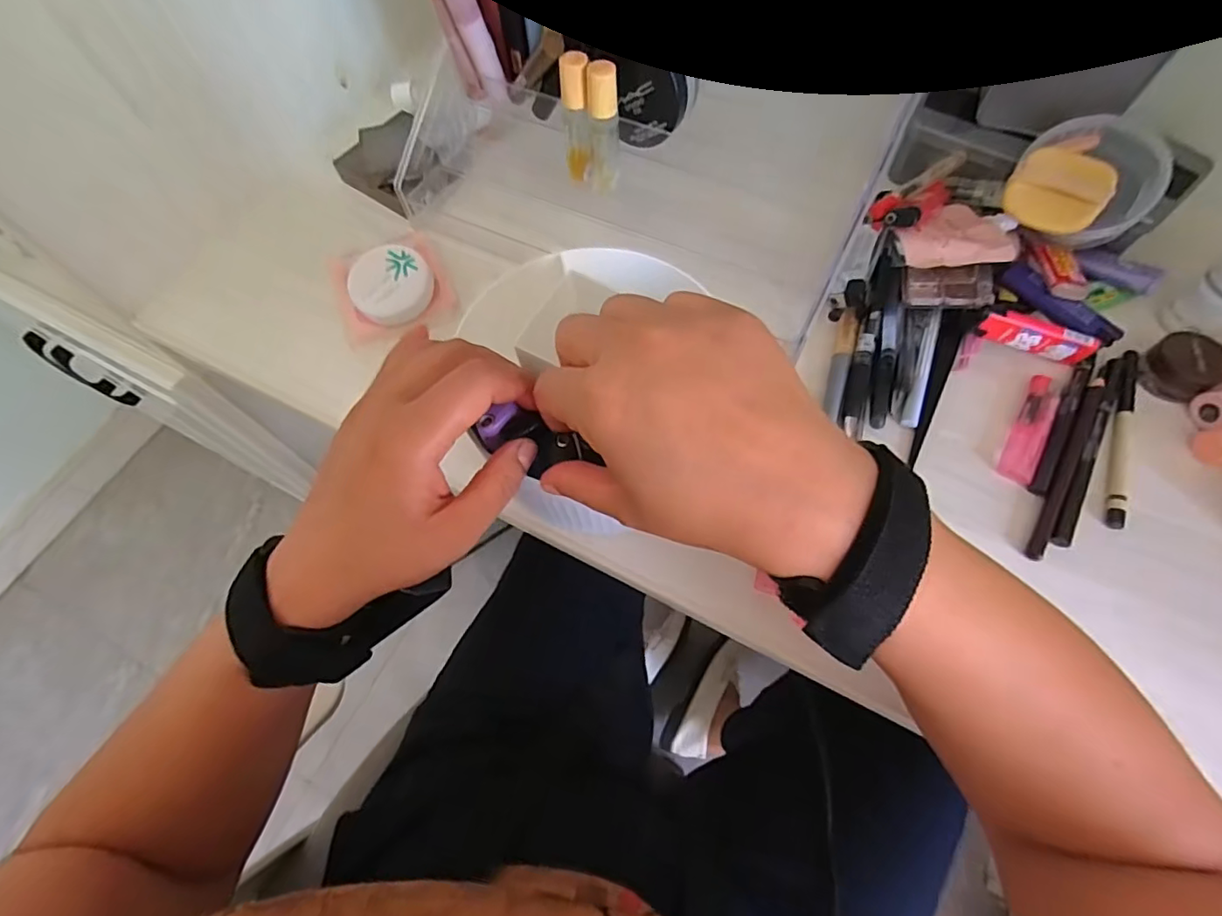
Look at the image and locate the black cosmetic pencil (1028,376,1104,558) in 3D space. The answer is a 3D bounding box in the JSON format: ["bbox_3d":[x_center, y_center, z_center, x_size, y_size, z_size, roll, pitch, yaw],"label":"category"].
[{"bbox_3d":[0.271,0.004,0.328,0.011,0.006,0.129,29,69,15],"label":"black cosmetic pencil"}]

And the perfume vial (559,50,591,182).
[{"bbox_3d":[-0.023,-0.227,0.375,0.017,0.077,0.019,-3,65,1],"label":"perfume vial"}]

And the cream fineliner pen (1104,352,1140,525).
[{"bbox_3d":[0.311,-0.015,0.338,0.013,0.007,0.125,20,67,11],"label":"cream fineliner pen"}]

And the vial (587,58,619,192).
[{"bbox_3d":[-0.005,-0.218,0.373,0.020,0.082,0.015,-3,65,1],"label":"vial"}]

